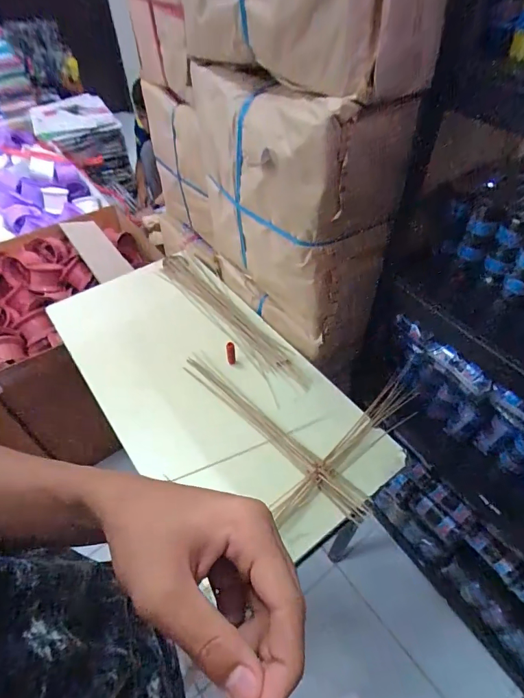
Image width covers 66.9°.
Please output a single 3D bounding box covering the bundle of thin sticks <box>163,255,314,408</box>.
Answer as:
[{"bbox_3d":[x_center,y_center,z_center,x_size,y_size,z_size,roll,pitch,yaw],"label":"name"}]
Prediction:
[{"bbox_3d":[-0.085,-0.081,0.941,0.113,0.025,0.538,-29,54,-22],"label":"bundle of thin sticks"}]

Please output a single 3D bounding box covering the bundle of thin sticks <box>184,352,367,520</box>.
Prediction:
[{"bbox_3d":[0.011,0.141,0.736,0.446,0.024,0.045,36,58,28],"label":"bundle of thin sticks"}]

